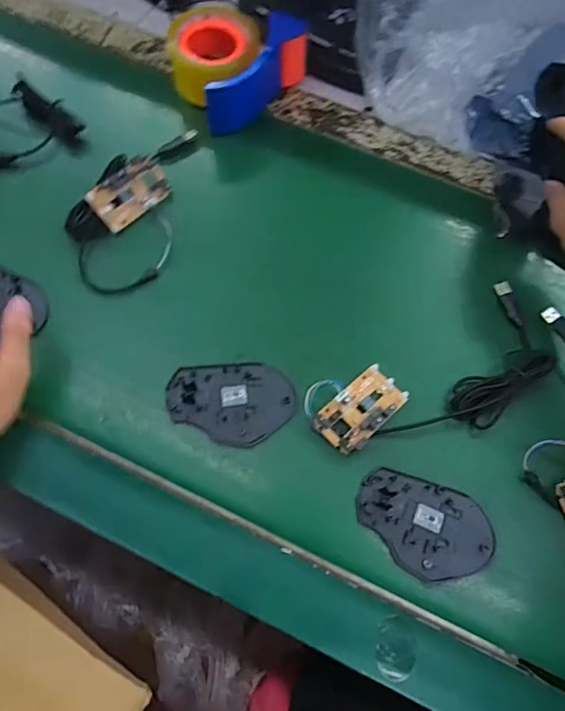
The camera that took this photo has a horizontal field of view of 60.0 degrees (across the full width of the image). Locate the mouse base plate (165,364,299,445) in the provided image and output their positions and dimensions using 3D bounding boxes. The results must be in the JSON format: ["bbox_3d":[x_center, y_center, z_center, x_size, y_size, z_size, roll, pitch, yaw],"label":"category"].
[{"bbox_3d":[-0.045,0.042,0.430,0.108,0.010,0.072,0,68,-3],"label":"mouse base plate"}]

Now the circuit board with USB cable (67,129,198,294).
[{"bbox_3d":[-0.156,-0.158,0.494,0.097,0.032,0.196,8,68,0],"label":"circuit board with USB cable"}]

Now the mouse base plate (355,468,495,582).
[{"bbox_3d":[0.113,0.138,0.394,0.109,0.009,0.070,18,69,4],"label":"mouse base plate"}]

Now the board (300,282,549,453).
[{"bbox_3d":[0.140,0.023,0.434,0.233,0.020,0.098,-29,73,-13],"label":"board"}]

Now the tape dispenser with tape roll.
[{"bbox_3d":[-0.062,-0.330,0.549,0.128,0.066,0.148,38,71,12],"label":"tape dispenser with tape roll"}]

